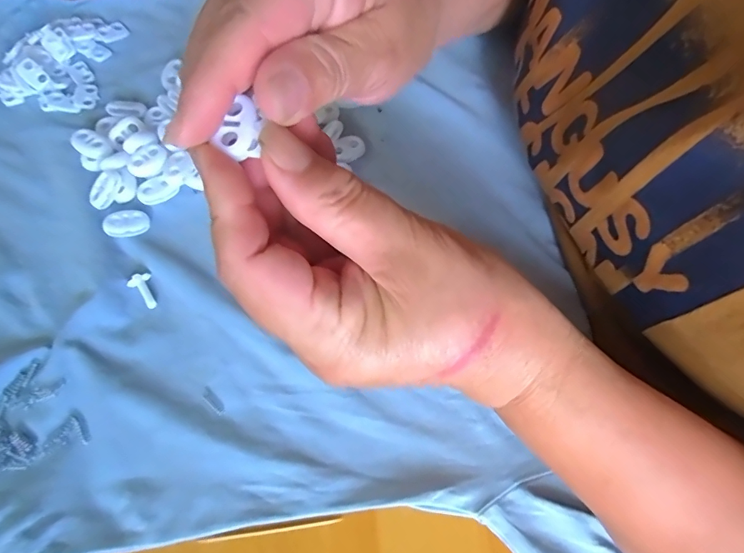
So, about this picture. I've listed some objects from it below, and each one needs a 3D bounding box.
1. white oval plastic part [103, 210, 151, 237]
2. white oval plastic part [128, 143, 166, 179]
[{"bbox_3d":[-0.132,-0.028,0.243,0.022,0.007,0.014,-22,70,-11],"label":"white oval plastic part"},{"bbox_3d":[-0.125,-0.064,0.253,0.021,0.007,0.015,-28,72,-13],"label":"white oval plastic part"}]

